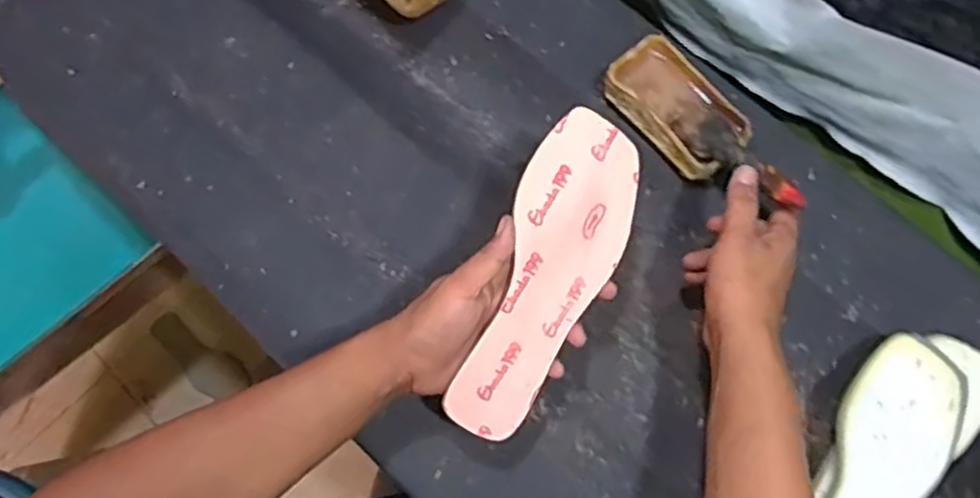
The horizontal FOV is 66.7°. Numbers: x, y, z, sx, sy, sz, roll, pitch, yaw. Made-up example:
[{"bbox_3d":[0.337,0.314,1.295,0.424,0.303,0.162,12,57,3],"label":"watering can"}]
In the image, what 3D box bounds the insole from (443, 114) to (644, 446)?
[{"bbox_3d":[0.044,0.023,0.542,0.082,0.013,0.242,19,92,-7],"label":"insole"}]

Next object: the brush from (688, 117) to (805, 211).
[{"bbox_3d":[0.206,-0.072,0.617,0.034,0.022,0.127,-31,42,-8],"label":"brush"}]

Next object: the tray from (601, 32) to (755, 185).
[{"bbox_3d":[0.169,-0.123,0.671,0.077,0.048,0.132,-41,78,-10],"label":"tray"}]

